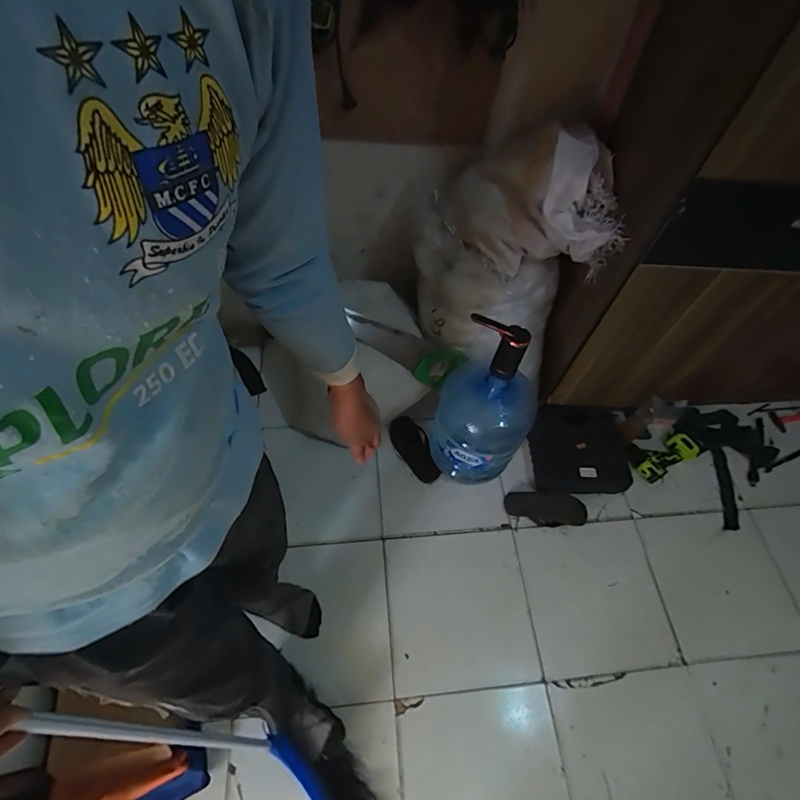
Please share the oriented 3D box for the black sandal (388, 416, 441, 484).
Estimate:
[{"bbox_3d":[0.049,0.158,1.456,0.092,0.051,0.237,-28,64,-20],"label":"black sandal"}]

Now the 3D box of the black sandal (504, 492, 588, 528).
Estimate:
[{"bbox_3d":[0.450,0.339,1.376,0.244,0.047,0.103,10,58,2],"label":"black sandal"}]

